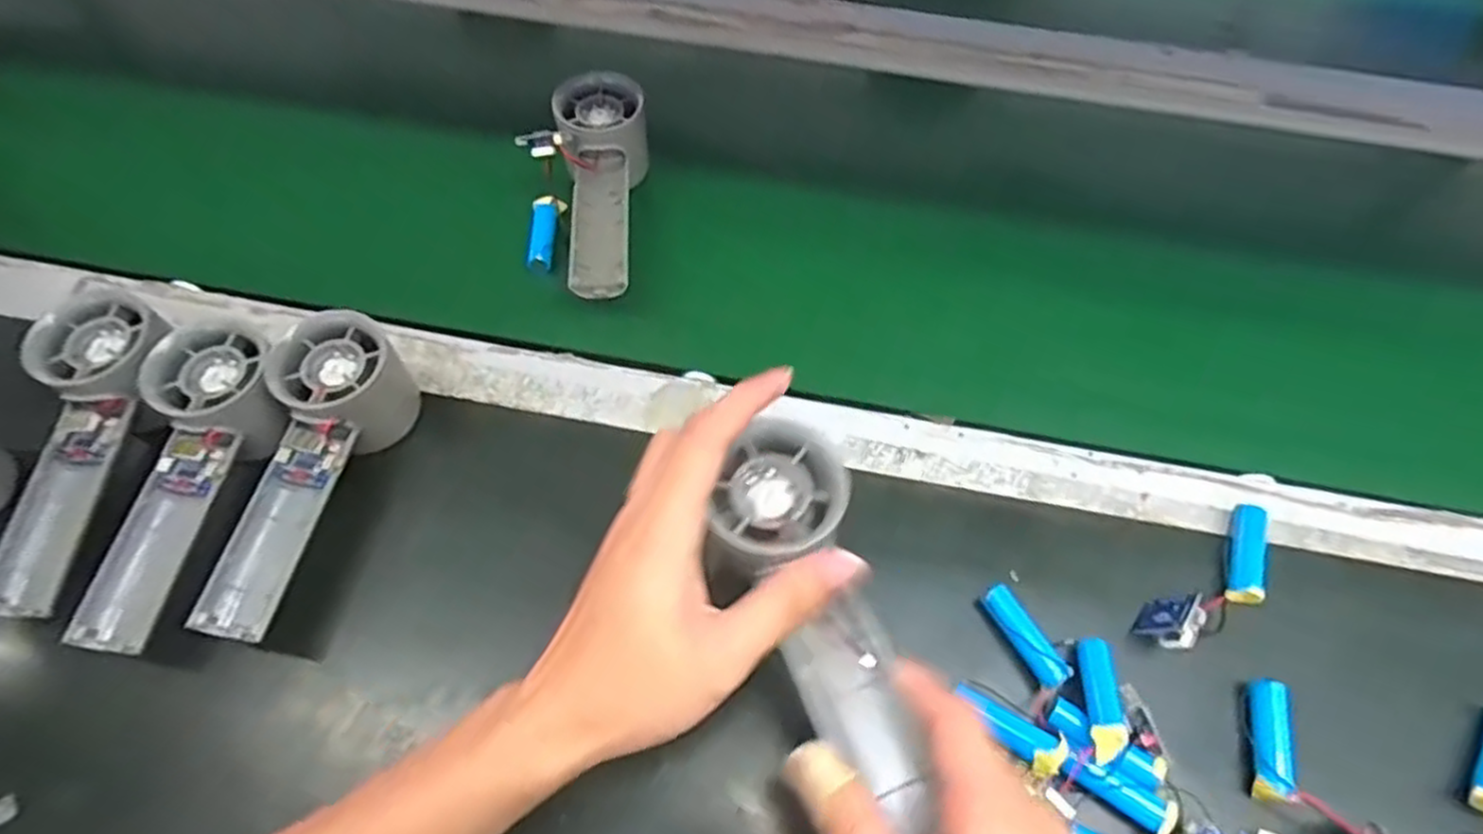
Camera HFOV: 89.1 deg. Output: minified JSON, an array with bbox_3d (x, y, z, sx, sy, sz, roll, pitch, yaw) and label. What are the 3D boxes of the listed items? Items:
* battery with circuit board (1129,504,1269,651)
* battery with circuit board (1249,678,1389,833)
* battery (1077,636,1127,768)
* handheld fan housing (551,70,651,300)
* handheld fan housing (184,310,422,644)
[{"bbox_3d":[0.240,0.081,0.372,0.095,0.028,0.033,-36,67,-19],"label":"battery with circuit board"},{"bbox_3d":[0.245,0.162,0.330,0.032,0.023,0.084,-14,62,-9],"label":"battery with circuit board"},{"bbox_3d":[0.162,0.125,0.339,0.014,0.013,0.056,12,44,4],"label":"battery"},{"bbox_3d":[-0.083,-0.144,0.473,0.056,0.048,0.151,-7,61,-6],"label":"handheld fan housing"},{"bbox_3d":[-0.217,0.028,0.372,0.052,0.055,0.159,11,61,4],"label":"handheld fan housing"}]

